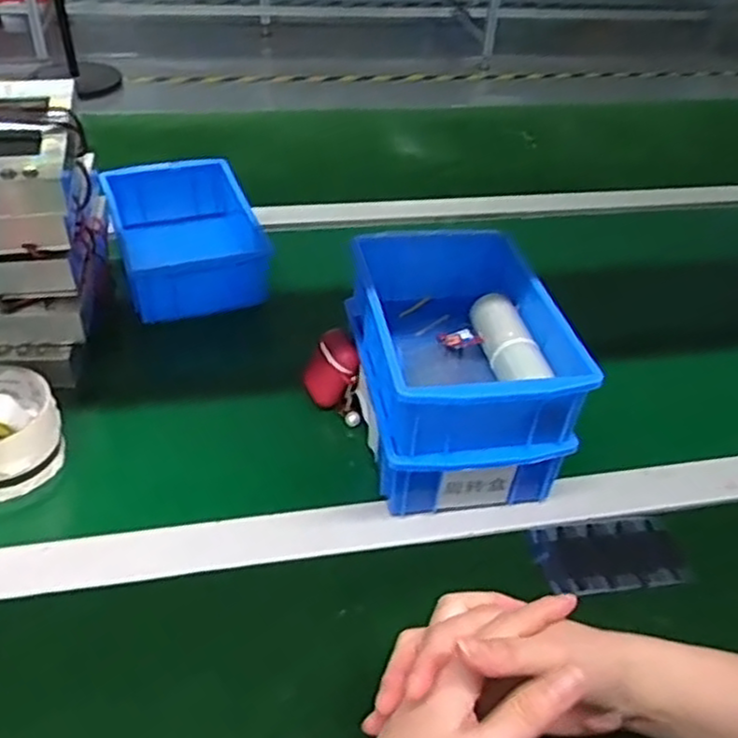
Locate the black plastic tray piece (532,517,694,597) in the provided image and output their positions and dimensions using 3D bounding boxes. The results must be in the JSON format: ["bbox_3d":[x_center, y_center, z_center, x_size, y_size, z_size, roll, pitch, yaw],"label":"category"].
[{"bbox_3d":[0.177,0.128,0.519,0.112,0.013,0.059,-3,41,-8],"label":"black plastic tray piece"}]

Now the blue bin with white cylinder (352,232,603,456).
[{"bbox_3d":[0.068,-0.028,0.564,0.135,0.065,0.206,-4,41,-9],"label":"blue bin with white cylinder"}]

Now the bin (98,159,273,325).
[{"bbox_3d":[-0.193,-0.141,0.775,0.136,0.065,0.214,-13,44,-19],"label":"bin"}]

